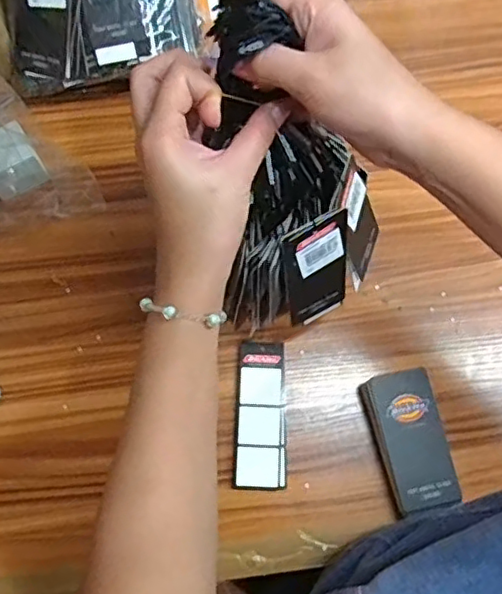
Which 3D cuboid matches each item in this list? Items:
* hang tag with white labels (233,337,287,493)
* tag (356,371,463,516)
[{"bbox_3d":[0.009,0.098,0.512,0.041,0.011,0.121,2,78,-2],"label":"hang tag with white labels"},{"bbox_3d":[0.132,0.119,0.504,0.053,0.027,0.109,-12,76,-3],"label":"tag"}]

